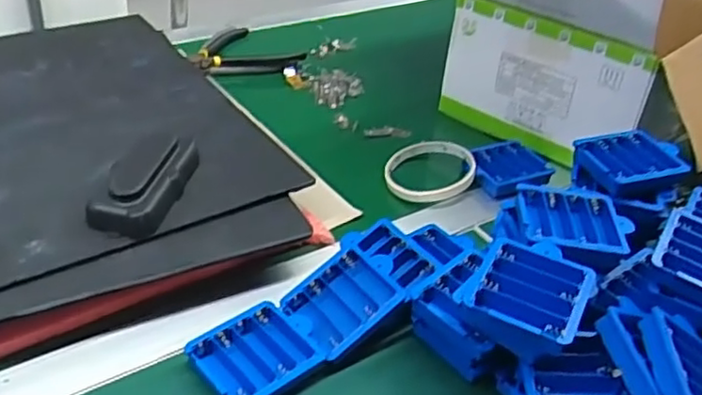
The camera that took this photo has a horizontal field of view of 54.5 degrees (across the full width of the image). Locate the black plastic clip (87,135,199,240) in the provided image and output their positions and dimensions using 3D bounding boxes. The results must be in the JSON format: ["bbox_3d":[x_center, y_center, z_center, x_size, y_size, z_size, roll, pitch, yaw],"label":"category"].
[{"bbox_3d":[-0.154,-0.015,0.511,0.056,0.035,0.100,10,36,6],"label":"black plastic clip"}]

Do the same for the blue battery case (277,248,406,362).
[{"bbox_3d":[-0.003,0.069,0.479,0.075,0.012,0.064,-39,46,-11],"label":"blue battery case"}]

